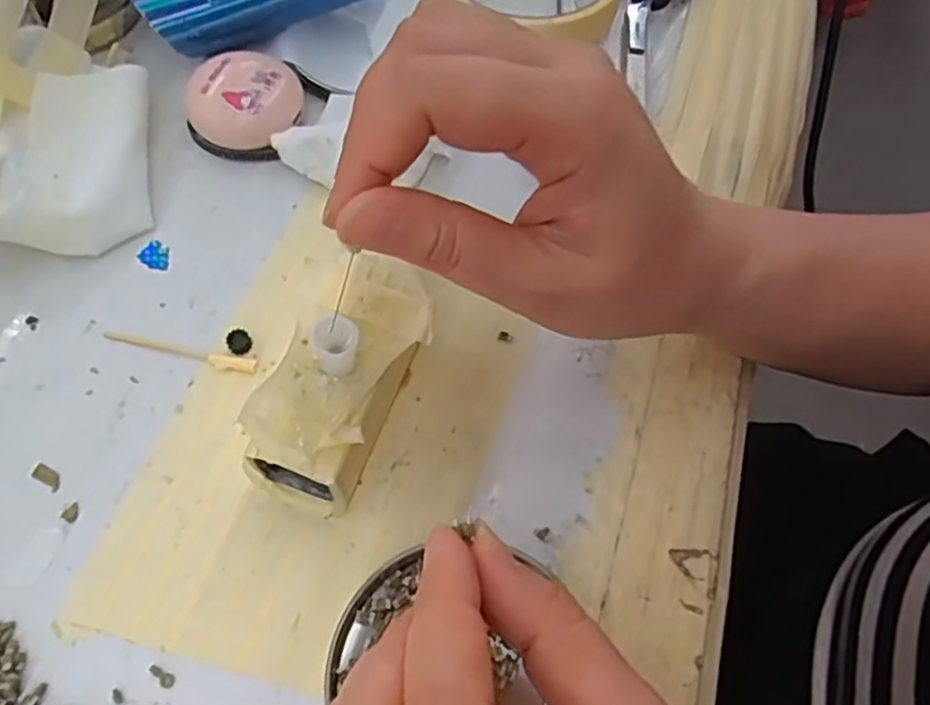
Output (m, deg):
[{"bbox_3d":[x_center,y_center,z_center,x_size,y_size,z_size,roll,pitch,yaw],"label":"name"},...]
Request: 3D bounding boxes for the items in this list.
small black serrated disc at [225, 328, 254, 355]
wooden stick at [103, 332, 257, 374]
[{"bbox_3d":[-0.085,-0.005,0.266,0.009,0.005,0.010,-27,67,-16],"label":"small black serrated disc"},{"bbox_3d":[-0.106,-0.001,0.264,0.059,0.004,0.006,14,63,4],"label":"wooden stick"}]

